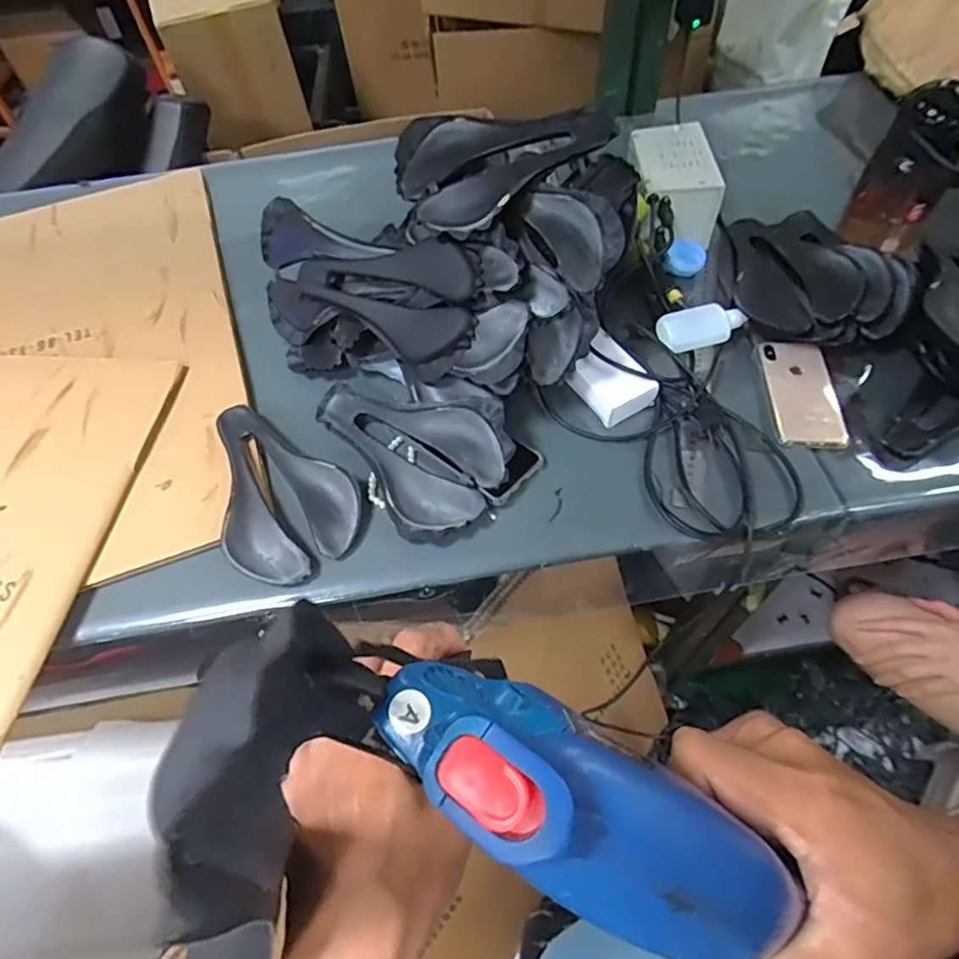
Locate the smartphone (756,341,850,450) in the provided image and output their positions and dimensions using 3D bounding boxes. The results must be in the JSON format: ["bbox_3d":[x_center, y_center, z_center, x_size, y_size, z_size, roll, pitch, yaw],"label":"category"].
[{"bbox_3d":[0.342,-0.093,0.633,0.071,0.009,0.138,-2,60,2],"label":"smartphone"}]

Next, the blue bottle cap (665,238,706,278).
[{"bbox_3d":[0.259,-0.279,0.744,0.047,0.018,0.050,18,76,11],"label":"blue bottle cap"}]

